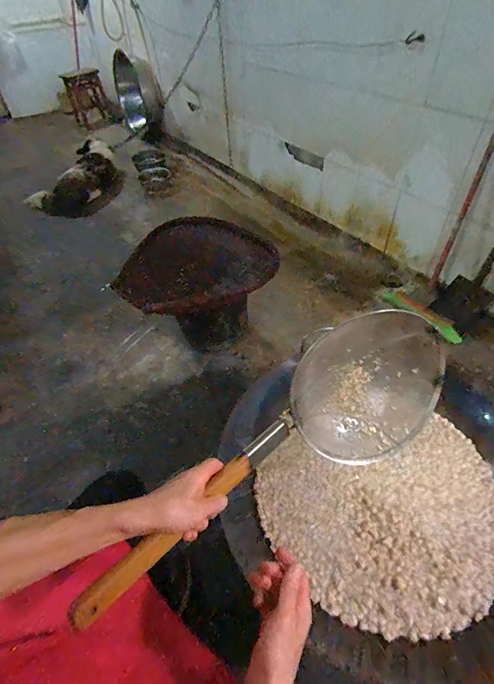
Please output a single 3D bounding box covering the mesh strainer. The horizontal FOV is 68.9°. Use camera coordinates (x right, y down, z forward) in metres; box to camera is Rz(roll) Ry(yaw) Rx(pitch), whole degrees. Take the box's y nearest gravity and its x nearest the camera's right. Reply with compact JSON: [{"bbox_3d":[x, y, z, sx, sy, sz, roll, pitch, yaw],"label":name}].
[{"bbox_3d":[0.066,0.157,0.544,0.640,0.220,0.156,-27,52,-25],"label":"mesh strainer"}]

